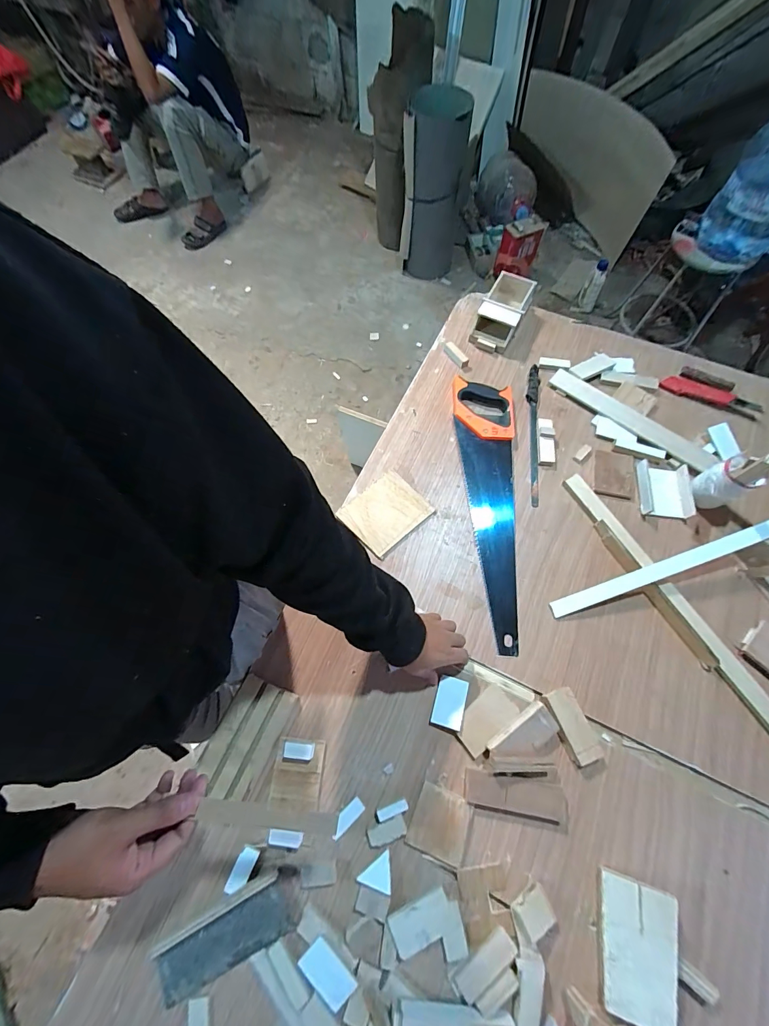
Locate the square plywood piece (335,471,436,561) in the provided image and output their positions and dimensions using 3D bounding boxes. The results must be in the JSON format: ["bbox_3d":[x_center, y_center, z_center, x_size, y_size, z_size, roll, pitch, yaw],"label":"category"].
[{"bbox_3d":[0.002,0.000,0.687,0.133,0.010,0.121,-41,72,-13],"label":"square plywood piece"}]

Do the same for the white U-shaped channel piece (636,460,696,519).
[{"bbox_3d":[0.508,-0.041,0.683,0.087,0.019,0.102,7,68,5],"label":"white U-shaped channel piece"}]

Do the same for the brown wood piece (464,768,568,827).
[{"bbox_3d":[0.179,0.391,0.513,0.135,0.016,0.047,8,68,5],"label":"brown wood piece"}]

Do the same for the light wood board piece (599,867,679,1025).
[{"bbox_3d":[0.303,0.521,0.448,0.081,0.008,0.128,8,69,17],"label":"light wood board piece"}]

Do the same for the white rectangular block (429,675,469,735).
[{"bbox_3d":[0.097,0.286,0.563,0.046,0.014,0.072,13,69,7],"label":"white rectangular block"}]

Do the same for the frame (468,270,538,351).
[{"bbox_3d":[0.254,-0.436,0.813,0.093,0.058,0.167,23,70,9],"label":"frame"}]

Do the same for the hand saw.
[{"bbox_3d":[0.188,-0.023,0.687,0.107,0.025,0.511,2,68,3],"label":"hand saw"}]

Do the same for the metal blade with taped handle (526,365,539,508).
[{"bbox_3d":[0.293,-0.163,0.738,0.024,0.009,0.314,7,68,5],"label":"metal blade with taped handle"}]

